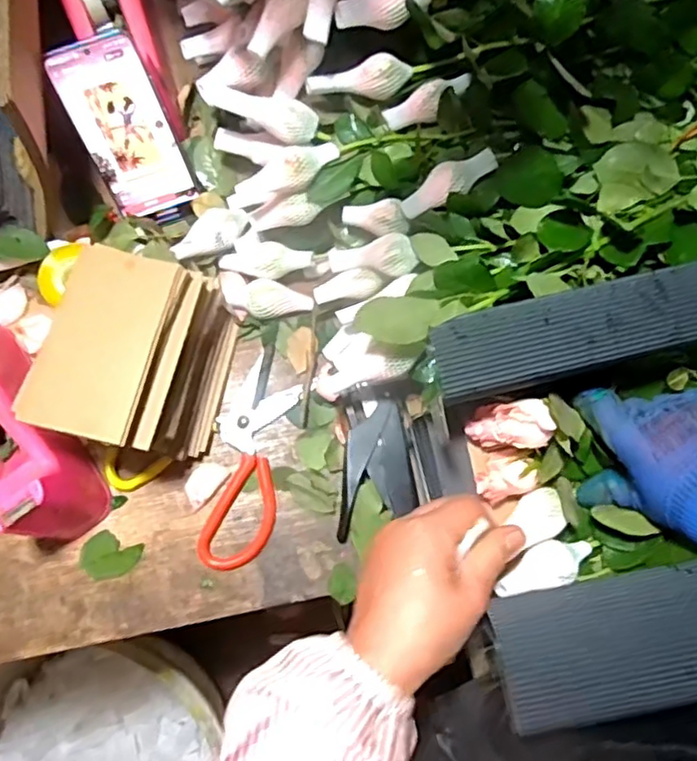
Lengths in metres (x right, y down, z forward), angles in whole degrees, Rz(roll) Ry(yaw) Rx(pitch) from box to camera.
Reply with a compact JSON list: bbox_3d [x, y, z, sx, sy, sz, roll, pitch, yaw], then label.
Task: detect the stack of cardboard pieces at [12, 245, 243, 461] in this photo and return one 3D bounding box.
[{"bbox_3d":[-0.168,-0.019,0.515,0.117,0.118,0.151,11,80,1],"label":"stack of cardboard pieces"}]

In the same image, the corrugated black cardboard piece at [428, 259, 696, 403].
[{"bbox_3d":[0.155,-0.035,0.402,0.207,0.010,0.049,-14,80,-3],"label":"corrugated black cardboard piece"}]

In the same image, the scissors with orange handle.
[{"bbox_3d":[-0.087,0.065,0.558,0.066,0.011,0.191,11,80,1],"label":"scissors with orange handle"}]

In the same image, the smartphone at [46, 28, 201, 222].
[{"bbox_3d":[-0.188,-0.211,0.543,0.072,0.145,0.012,-23,42,-5],"label":"smartphone"}]

